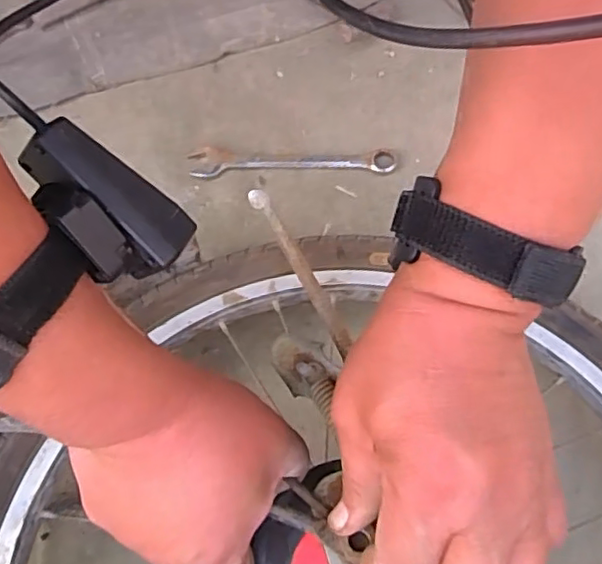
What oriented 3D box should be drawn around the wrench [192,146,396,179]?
[{"bbox_3d":[-0.011,-0.113,0.591,0.197,0.014,0.036,4,63,5],"label":"wrench"}]

